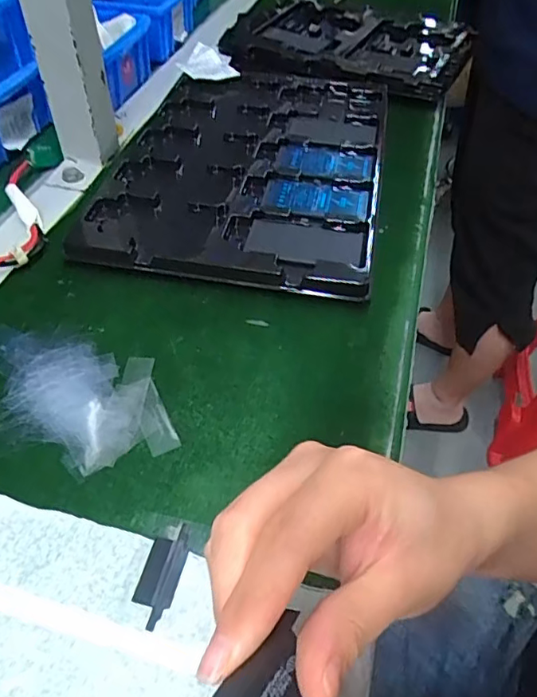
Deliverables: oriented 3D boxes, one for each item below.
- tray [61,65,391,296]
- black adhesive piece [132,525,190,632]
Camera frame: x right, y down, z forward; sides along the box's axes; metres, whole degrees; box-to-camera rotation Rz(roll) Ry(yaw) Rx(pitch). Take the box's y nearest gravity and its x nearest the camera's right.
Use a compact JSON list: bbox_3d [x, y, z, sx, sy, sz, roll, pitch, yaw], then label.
[{"bbox_3d":[-0.013,-0.175,0.487,0.224,0.018,0.321,9,48,5],"label":"tray"},{"bbox_3d":[-0.053,0.110,0.263,0.019,0.004,0.047,12,49,7],"label":"black adhesive piece"}]

